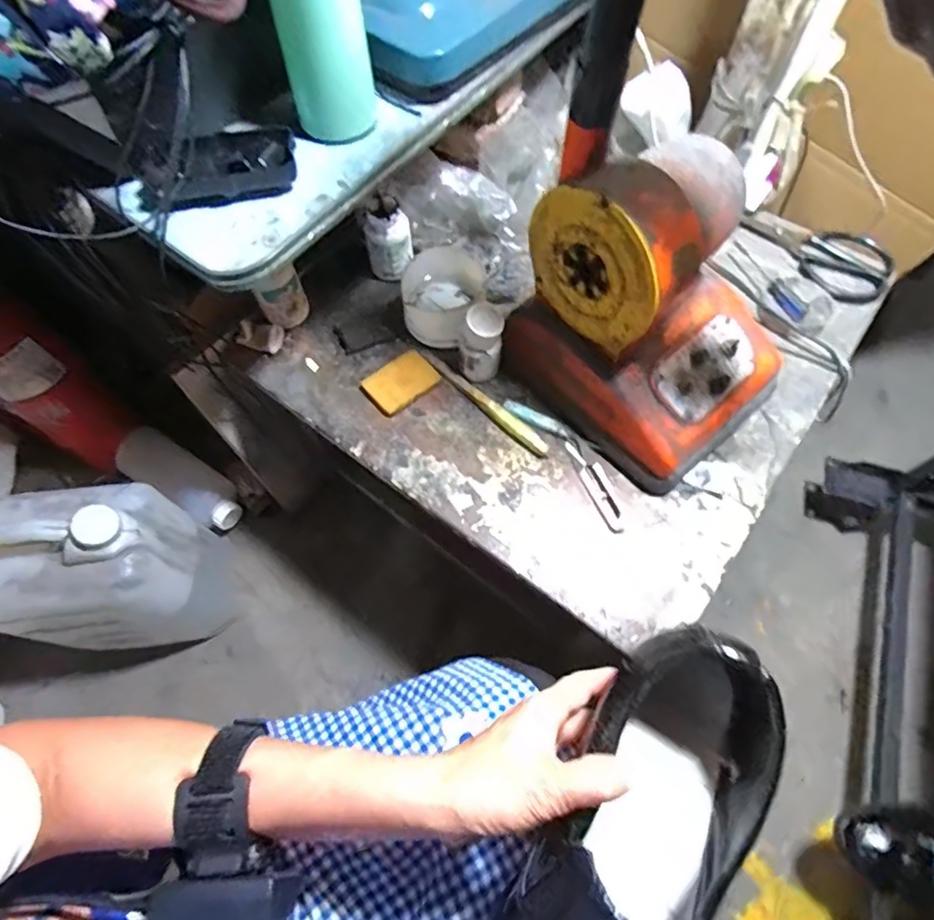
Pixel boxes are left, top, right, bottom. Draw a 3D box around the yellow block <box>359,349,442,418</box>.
[{"bbox_3d":[-0.070,-0.083,0.590,0.075,0.010,0.052,-38,71,-15],"label":"yellow block"}]

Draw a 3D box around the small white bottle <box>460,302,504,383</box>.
[{"bbox_3d":[0.015,-0.120,0.569,0.043,0.080,0.047,2,66,2],"label":"small white bottle"}]

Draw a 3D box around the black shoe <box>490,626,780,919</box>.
[{"bbox_3d":[0.069,0.211,0.262,0.090,0.083,0.250,33,77,15],"label":"black shoe"}]

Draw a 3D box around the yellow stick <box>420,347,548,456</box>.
[{"bbox_3d":[0.015,-0.065,0.579,0.176,0.015,0.017,41,72,17],"label":"yellow stick"}]

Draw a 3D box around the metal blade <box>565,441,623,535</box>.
[{"bbox_3d":[0.125,0.025,0.546,0.017,0.006,0.101,-21,67,-9],"label":"metal blade"}]

